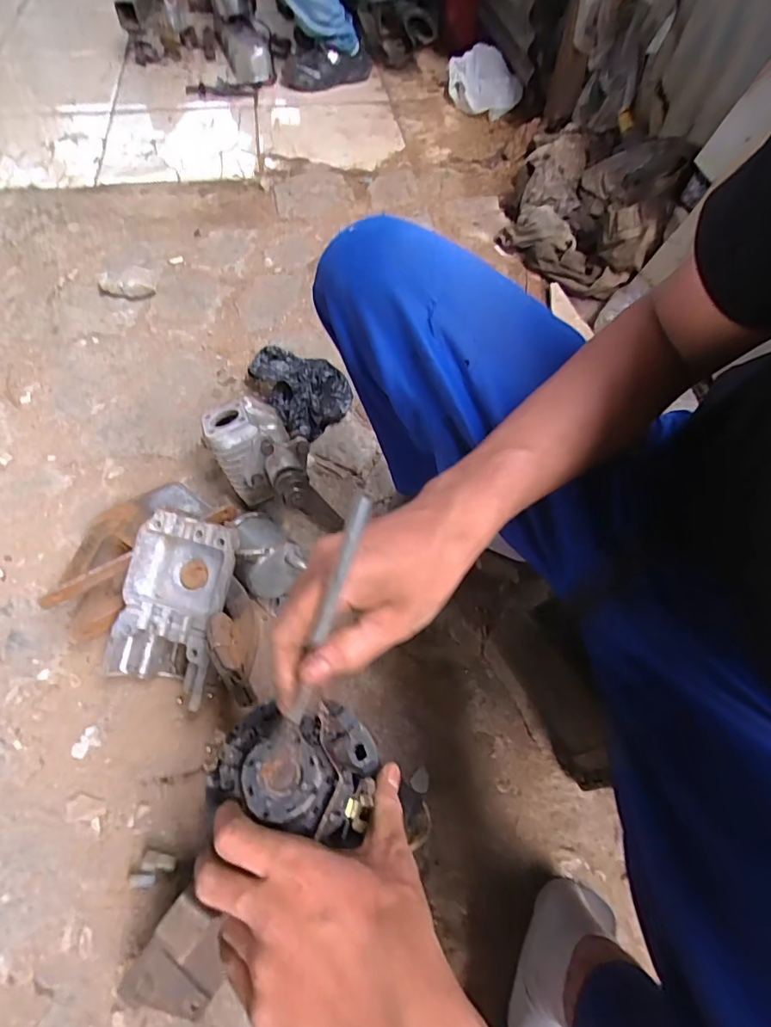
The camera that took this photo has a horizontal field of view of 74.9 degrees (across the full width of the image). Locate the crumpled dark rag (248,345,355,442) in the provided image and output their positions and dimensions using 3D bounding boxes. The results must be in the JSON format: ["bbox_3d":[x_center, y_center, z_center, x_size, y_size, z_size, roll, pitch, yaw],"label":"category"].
[{"bbox_3d":[-0.146,-0.218,0.863,0.129,0.065,0.191,-28,65,-17],"label":"crumpled dark rag"}]

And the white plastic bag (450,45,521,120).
[{"bbox_3d":[0.289,-1.245,1.459,0.219,0.107,0.183,10,60,3],"label":"white plastic bag"}]

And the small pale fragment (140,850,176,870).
[{"bbox_3d":[-0.247,0.380,0.549,0.037,0.014,0.016,10,60,3],"label":"small pale fragment"}]

